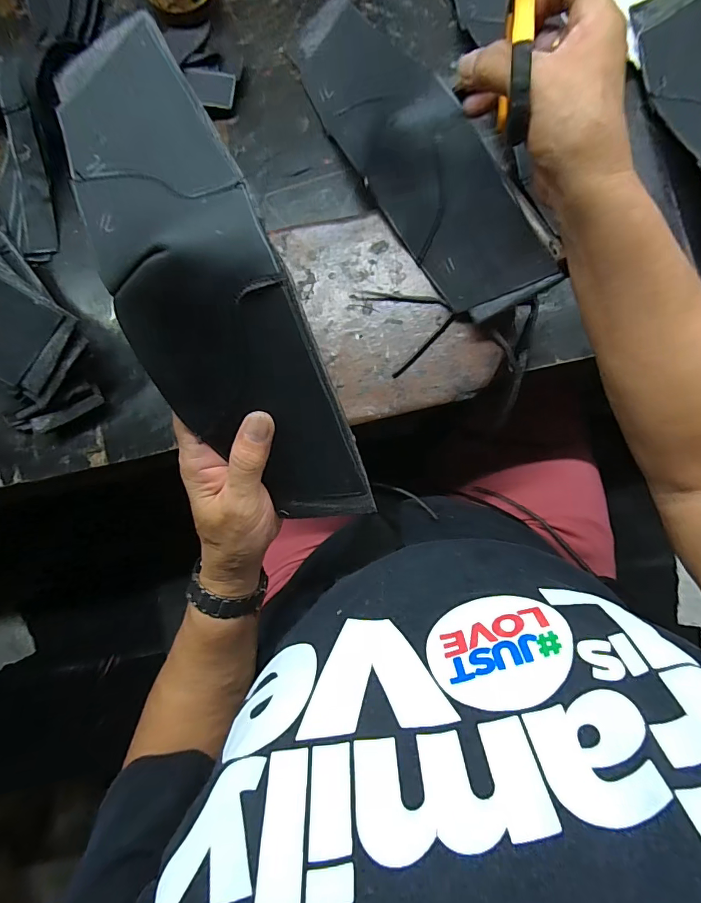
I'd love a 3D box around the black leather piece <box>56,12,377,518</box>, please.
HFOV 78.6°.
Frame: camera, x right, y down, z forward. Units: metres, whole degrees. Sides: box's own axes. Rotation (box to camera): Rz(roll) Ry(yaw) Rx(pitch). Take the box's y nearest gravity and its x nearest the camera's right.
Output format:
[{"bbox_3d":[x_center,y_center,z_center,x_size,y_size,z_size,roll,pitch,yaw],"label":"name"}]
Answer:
[{"bbox_3d":[-0.078,-0.087,0.229,0.084,0.076,0.299,-27,98,2],"label":"black leather piece"}]

